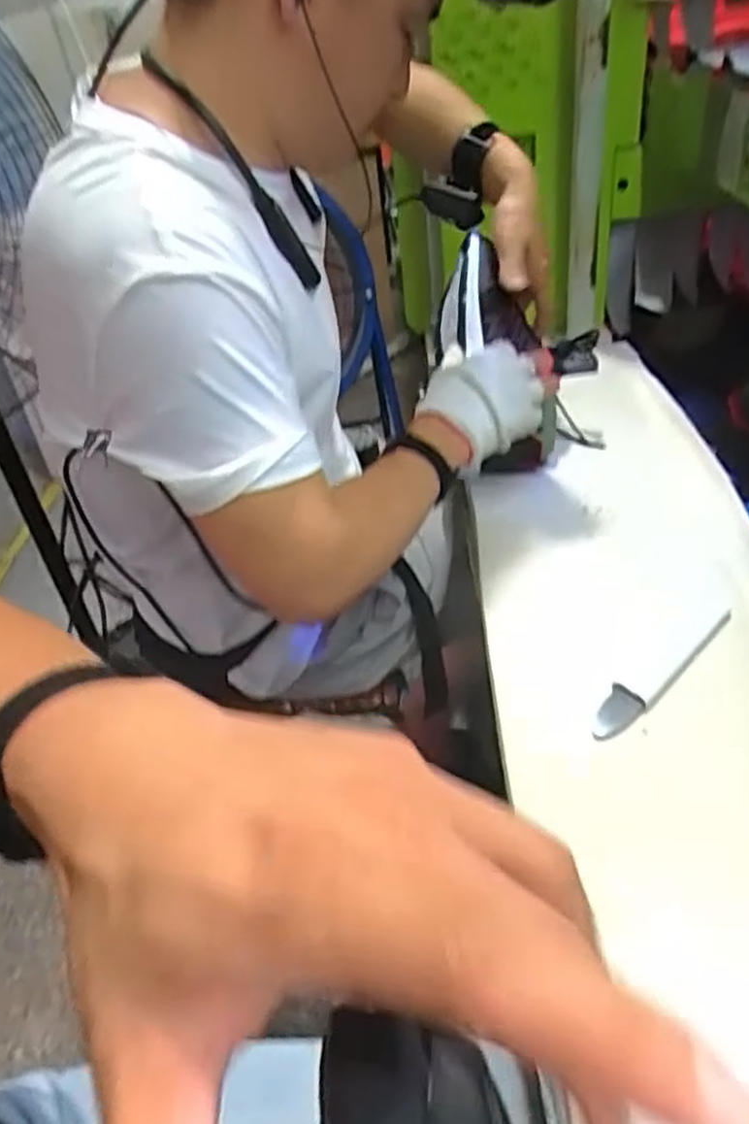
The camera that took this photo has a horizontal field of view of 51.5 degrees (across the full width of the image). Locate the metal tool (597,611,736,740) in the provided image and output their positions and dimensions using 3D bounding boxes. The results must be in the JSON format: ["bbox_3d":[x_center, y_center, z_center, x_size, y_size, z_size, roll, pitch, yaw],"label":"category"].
[{"bbox_3d":[0.208,0.079,0.558,0.162,0.013,0.024,-33,43,-29],"label":"metal tool"}]

